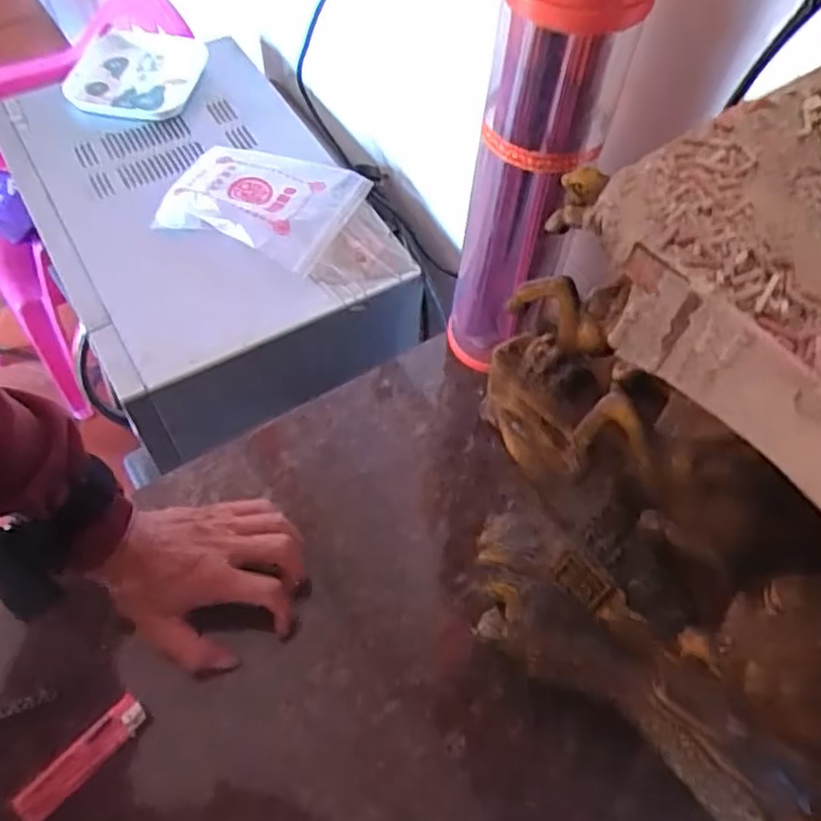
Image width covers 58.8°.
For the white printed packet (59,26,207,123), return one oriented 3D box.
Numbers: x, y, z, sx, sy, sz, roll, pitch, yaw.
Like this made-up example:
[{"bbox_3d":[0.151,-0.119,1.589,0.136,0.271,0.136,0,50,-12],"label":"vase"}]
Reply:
[{"bbox_3d":[-0.328,-0.409,0.879,0.144,0.024,0.150,11,59,4],"label":"white printed packet"}]

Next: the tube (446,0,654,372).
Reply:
[{"bbox_3d":[0.079,-0.160,0.481,0.074,0.400,0.065,12,59,4],"label":"tube"}]

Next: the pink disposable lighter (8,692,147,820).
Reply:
[{"bbox_3d":[-0.209,0.222,0.465,0.024,0.017,0.089,39,65,18],"label":"pink disposable lighter"}]

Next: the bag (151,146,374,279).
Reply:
[{"bbox_3d":[-0.151,-0.221,0.754,0.178,0.027,0.139,23,61,10],"label":"bag"}]

